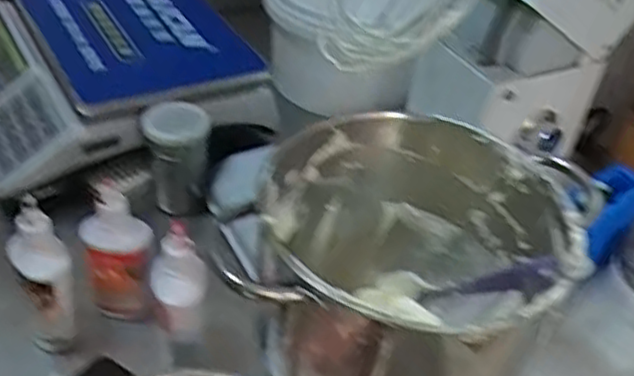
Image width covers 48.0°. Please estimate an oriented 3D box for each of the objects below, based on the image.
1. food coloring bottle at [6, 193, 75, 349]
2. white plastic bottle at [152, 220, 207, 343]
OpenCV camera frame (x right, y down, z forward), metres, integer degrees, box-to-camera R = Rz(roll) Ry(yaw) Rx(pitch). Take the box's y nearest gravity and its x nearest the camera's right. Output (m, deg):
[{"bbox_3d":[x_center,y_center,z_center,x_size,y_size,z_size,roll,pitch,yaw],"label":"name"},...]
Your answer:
[{"bbox_3d":[-0.235,0.079,0.612,0.046,0.142,0.050,-14,44,-23],"label":"food coloring bottle"},{"bbox_3d":[-0.113,0.092,0.592,0.044,0.123,0.035,-3,41,-11],"label":"white plastic bottle"}]

